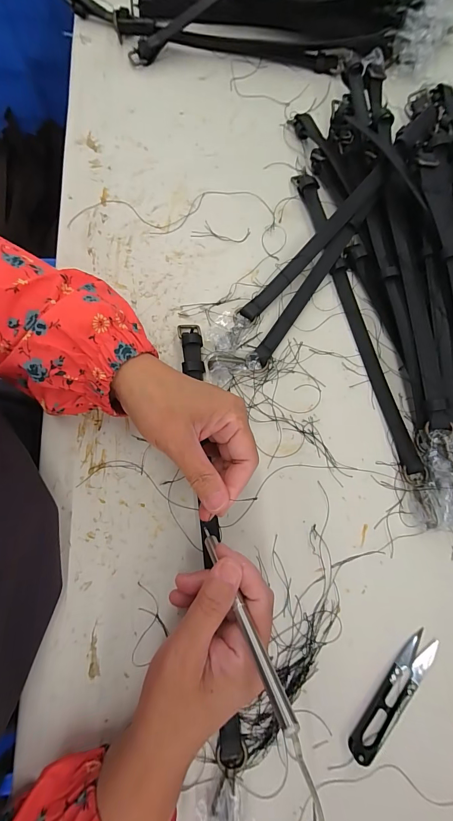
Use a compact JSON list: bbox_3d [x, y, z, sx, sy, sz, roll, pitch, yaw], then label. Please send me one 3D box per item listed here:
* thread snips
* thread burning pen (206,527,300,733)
[{"bbox_3d":[0.130,0.218,0.249,0.022,0.009,0.101,41,79,8],"label":"thread snips"},{"bbox_3d":[0.008,0.127,0.212,0.009,0.132,0.006,-30,123,-8],"label":"thread burning pen"}]

